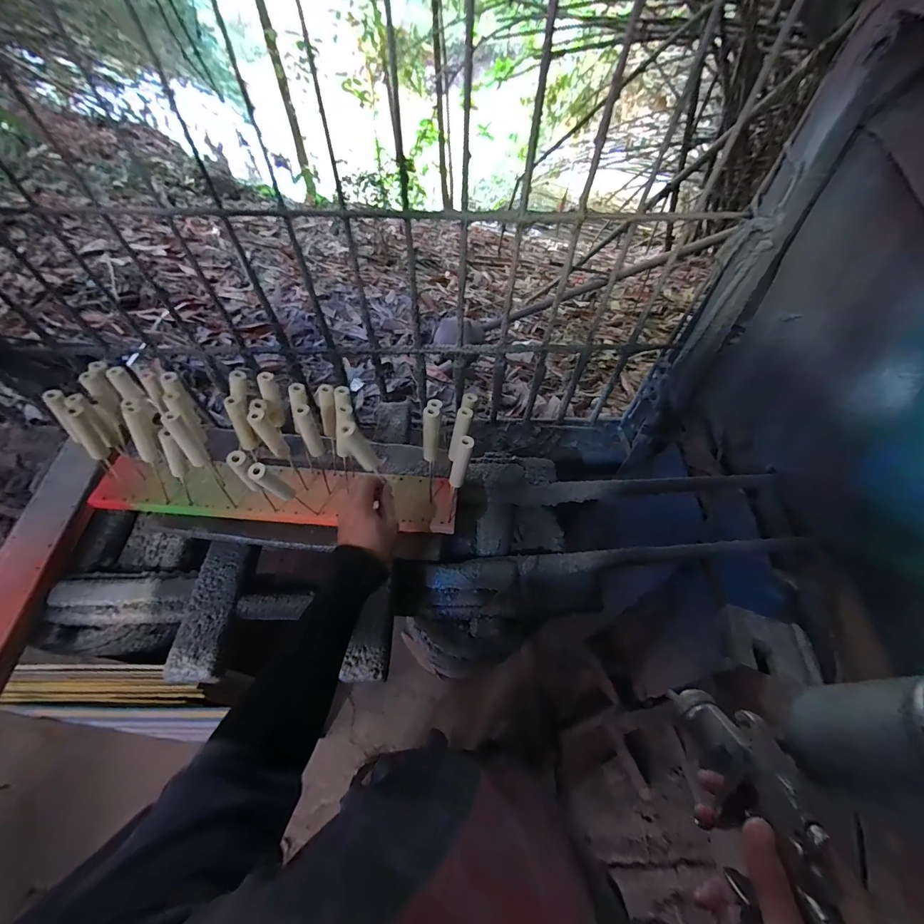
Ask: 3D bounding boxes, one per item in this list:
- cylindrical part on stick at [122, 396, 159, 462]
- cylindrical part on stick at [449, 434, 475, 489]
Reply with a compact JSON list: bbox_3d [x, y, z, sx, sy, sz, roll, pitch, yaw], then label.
[{"bbox_3d":[-0.434,-0.040,0.559,0.028,0.090,0.028,7,35,-5],"label":"cylindrical part on stick"},{"bbox_3d":[0.001,0.002,0.497,0.019,0.075,0.015,33,43,19],"label":"cylindrical part on stick"}]

